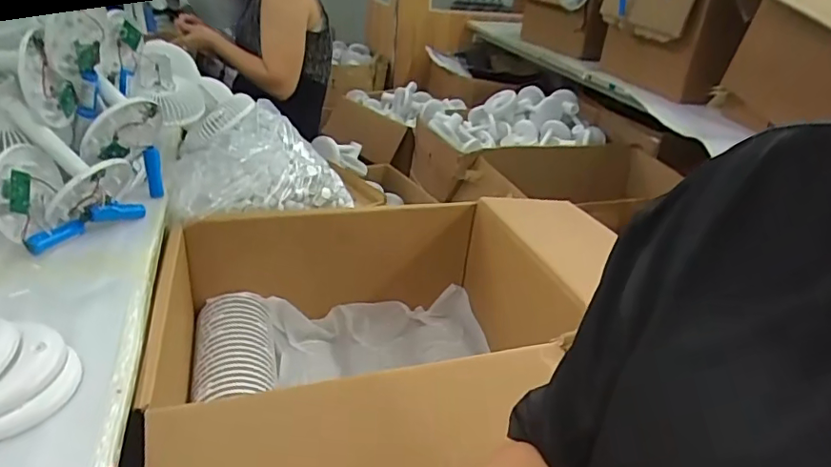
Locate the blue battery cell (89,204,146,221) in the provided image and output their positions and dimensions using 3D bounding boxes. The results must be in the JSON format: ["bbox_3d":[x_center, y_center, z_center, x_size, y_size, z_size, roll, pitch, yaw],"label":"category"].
[{"bbox_3d":[-0.367,-0.027,0.674,0.015,0.020,0.069,19,13,25],"label":"blue battery cell"}]

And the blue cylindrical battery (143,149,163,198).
[{"bbox_3d":[-0.359,-0.083,0.745,0.019,0.065,0.022,-11,32,-27],"label":"blue cylindrical battery"}]

